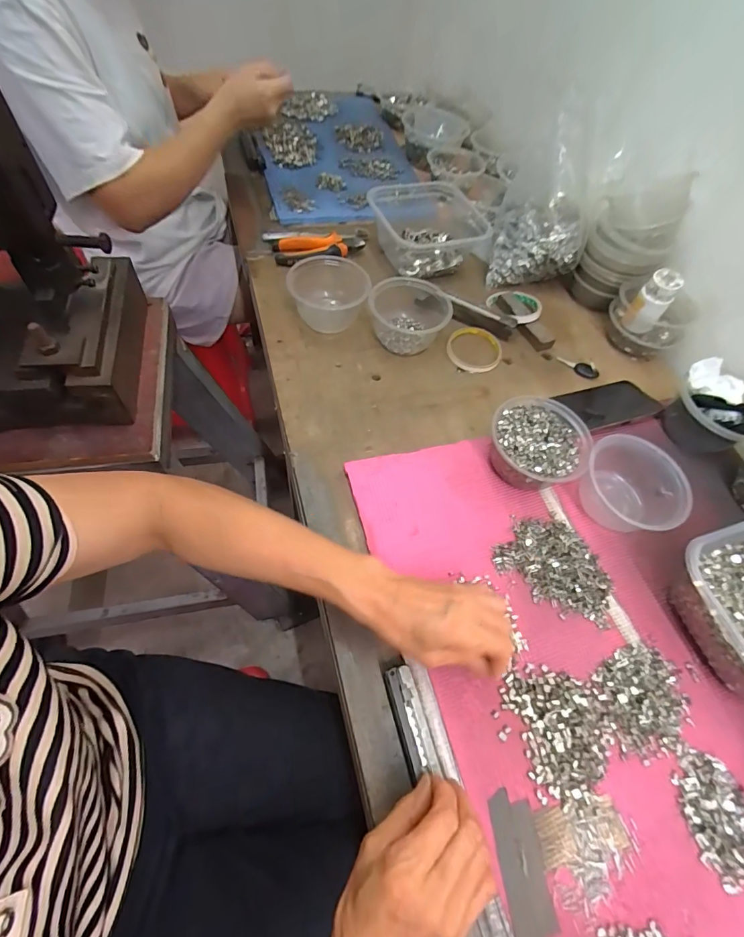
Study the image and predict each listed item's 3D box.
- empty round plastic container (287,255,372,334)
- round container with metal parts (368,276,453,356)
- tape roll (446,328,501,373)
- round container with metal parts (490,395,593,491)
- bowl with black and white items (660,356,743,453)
[{"bbox_3d":[-0.063,-0.251,0.613,0.105,0.066,0.100,2,59,-3],"label":"empty round plastic container"},{"bbox_3d":[0.055,-0.231,0.617,0.115,0.059,0.121,8,59,0],"label":"round container with metal parts"},{"bbox_3d":[0.155,-0.180,0.634,0.081,0.010,0.087,2,59,-3],"label":"tape roll"},{"bbox_3d":[0.196,-0.027,0.504,0.111,0.058,0.112,2,59,-3],"label":"round container with metal parts"},{"bbox_3d":[0.464,-0.084,0.560,0.108,0.082,0.105,2,59,-3],"label":"bowl with black and white items"}]

